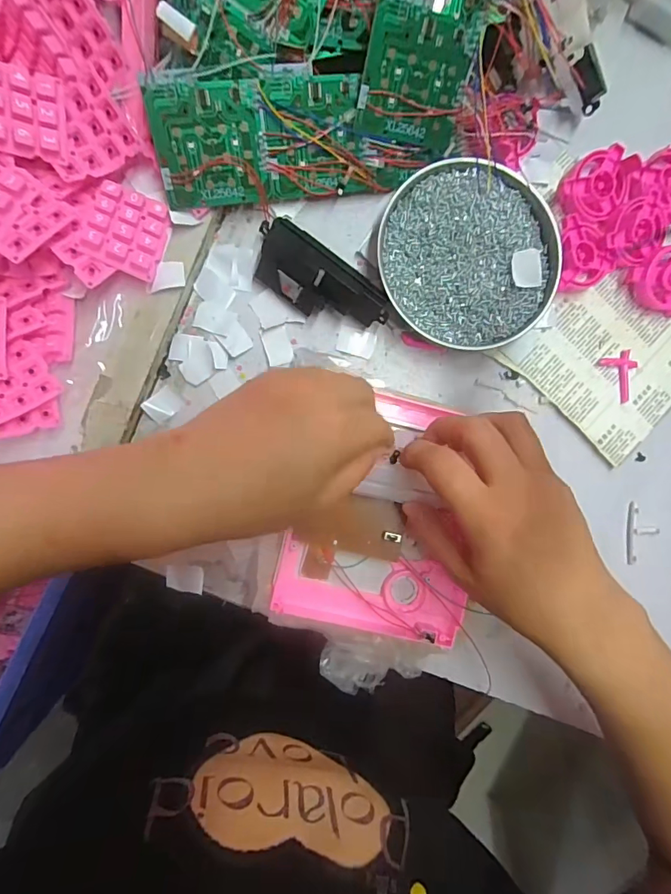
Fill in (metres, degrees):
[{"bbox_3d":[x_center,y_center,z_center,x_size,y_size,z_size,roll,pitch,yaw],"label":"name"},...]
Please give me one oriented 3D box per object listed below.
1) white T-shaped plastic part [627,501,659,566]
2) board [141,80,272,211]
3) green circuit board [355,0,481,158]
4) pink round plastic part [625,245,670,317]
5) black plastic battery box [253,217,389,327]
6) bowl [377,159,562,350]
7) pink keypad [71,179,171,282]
[{"bbox_3d":[0.252,0.071,0.364,0.025,0.004,0.049,0,91,-5],"label":"white T-shaped plastic part"},{"bbox_3d":[-0.082,-0.197,0.296,0.069,0.005,0.069,-11,126,-11],"label":"board"},{"bbox_3d":[0.054,-0.242,0.297,0.069,0.004,0.071,-1,133,-14],"label":"green circuit board"},{"bbox_3d":[0.264,-0.130,0.351,0.050,0.015,0.050,-1,110,-3],"label":"pink round plastic part"},{"bbox_3d":[-0.011,-0.119,0.324,0.101,0.019,0.046,29,113,-12],"label":"black plastic battery box"},{"bbox_3d":[0.099,-0.141,0.336,0.132,0.026,0.126,0,91,-5],"label":"bowl"},{"bbox_3d":[-0.139,-0.146,0.297,0.047,0.009,0.057,18,74,-25],"label":"pink keypad"}]

